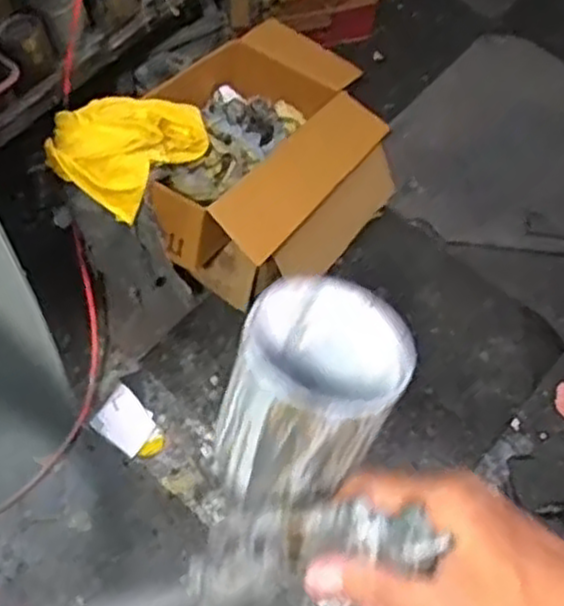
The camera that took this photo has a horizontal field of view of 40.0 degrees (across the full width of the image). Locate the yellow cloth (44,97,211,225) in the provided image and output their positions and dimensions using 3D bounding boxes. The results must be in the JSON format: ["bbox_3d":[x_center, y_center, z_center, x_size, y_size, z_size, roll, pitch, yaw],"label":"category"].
[{"bbox_3d":[-0.246,-0.258,1.238,0.191,0.085,0.224,29,63,14],"label":"yellow cloth"}]

